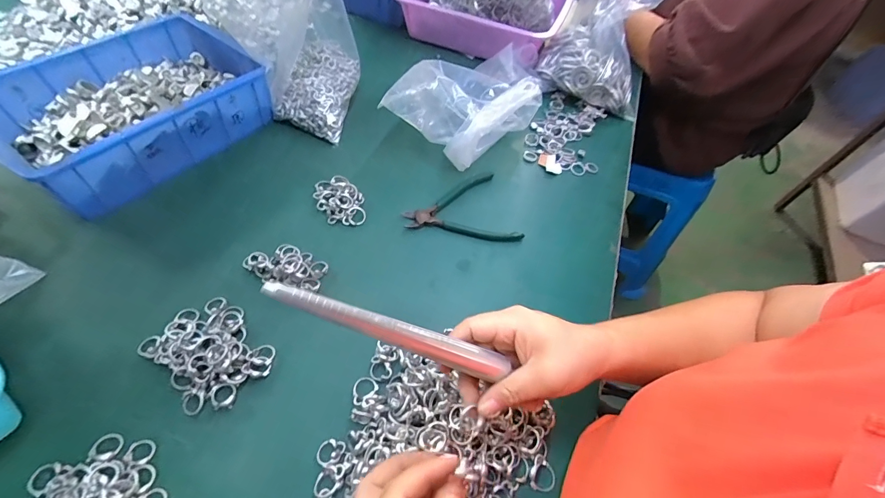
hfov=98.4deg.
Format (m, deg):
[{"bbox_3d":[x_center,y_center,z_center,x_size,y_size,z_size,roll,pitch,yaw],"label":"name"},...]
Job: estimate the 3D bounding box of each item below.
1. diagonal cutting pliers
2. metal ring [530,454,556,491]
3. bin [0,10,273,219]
[{"bbox_3d":[0.021,-0.046,0.494,0.135,0.015,0.117,-13,58,-15],"label":"diagonal cutting pliers"},{"bbox_3d":[0.087,0.194,0.328,0.022,0.009,0.025,21,56,8],"label":"metal ring"},{"bbox_3d":[-0.400,-0.186,0.504,0.201,0.097,0.287,34,58,17],"label":"bin"}]

